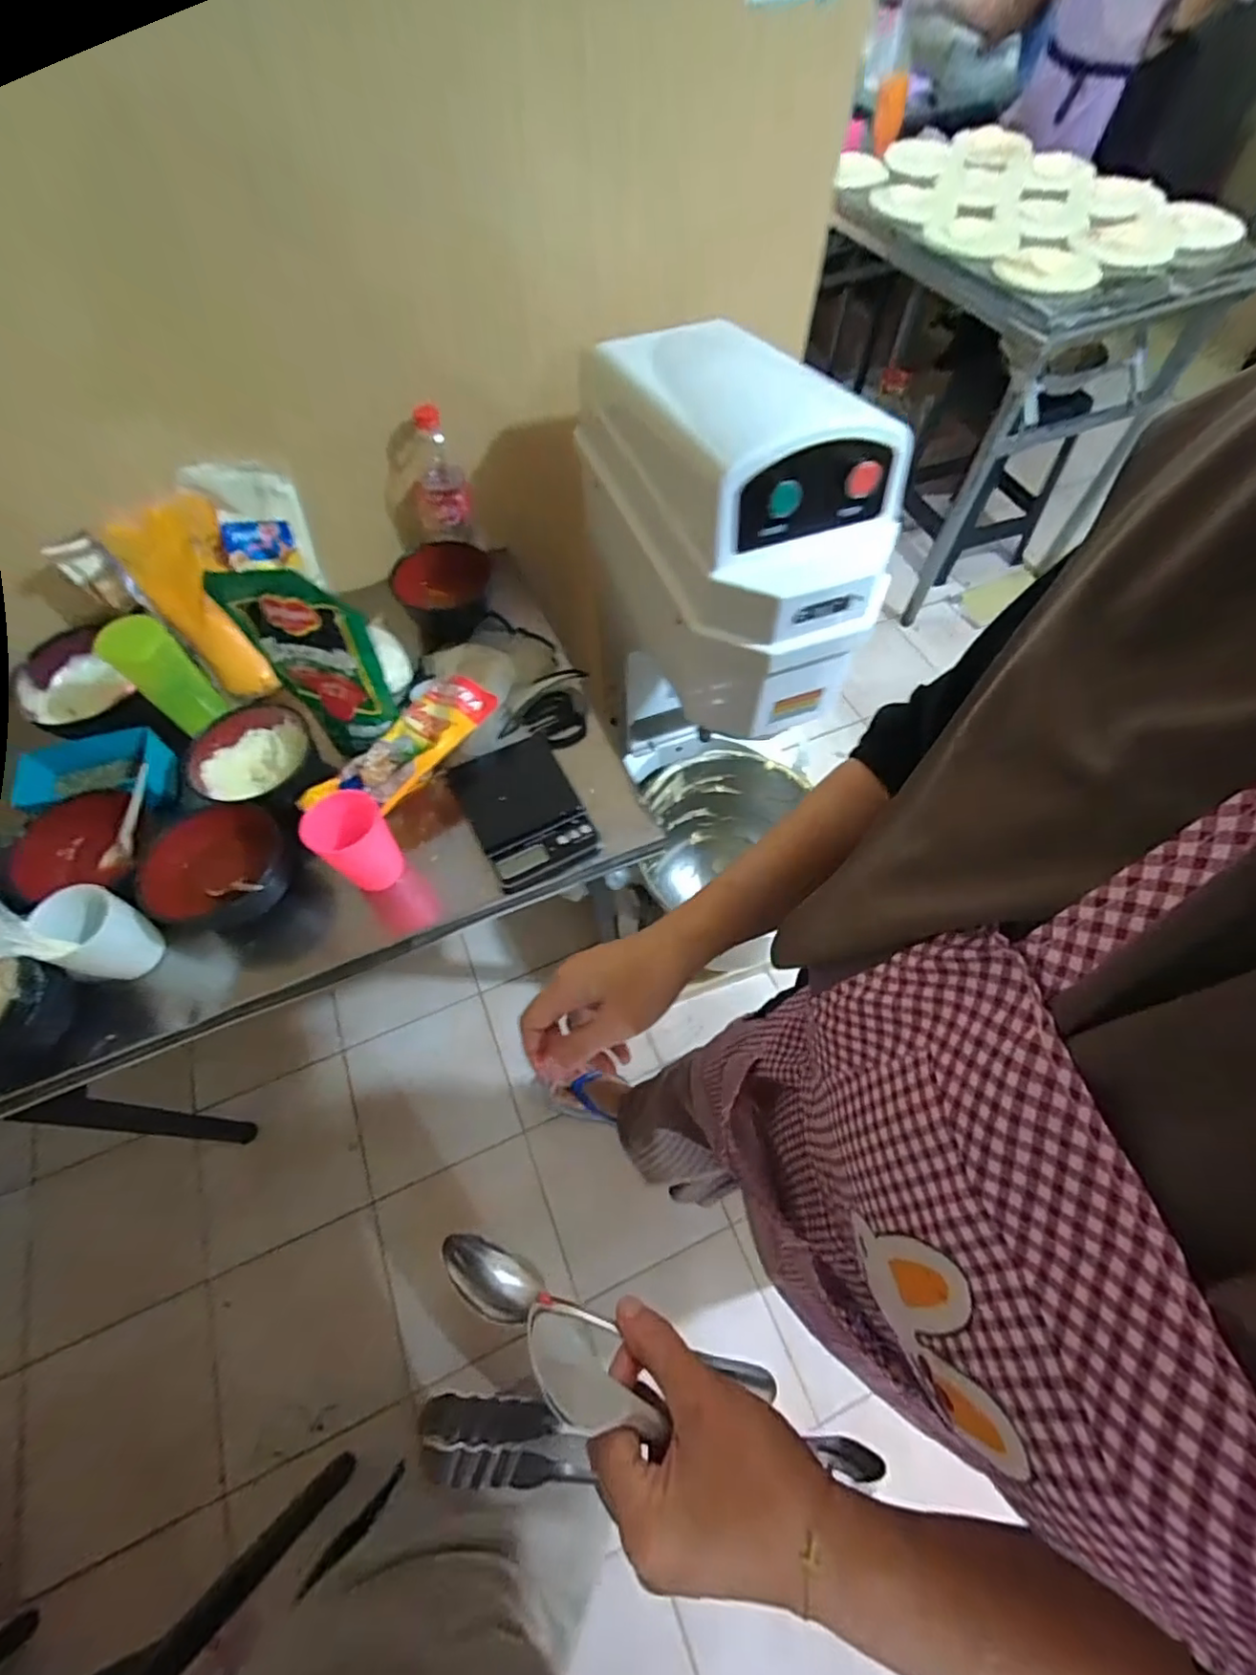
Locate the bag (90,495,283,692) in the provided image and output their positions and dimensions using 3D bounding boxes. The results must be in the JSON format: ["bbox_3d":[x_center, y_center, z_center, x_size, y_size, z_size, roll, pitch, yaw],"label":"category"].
[{"bbox_3d":[-0.564,-0.311,0.809,0.128,0.053,0.258,-28,99,-14],"label":"bag"}]

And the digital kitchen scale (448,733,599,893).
[{"bbox_3d":[-0.128,-0.040,0.735,0.127,0.027,0.192,-25,62,-12],"label":"digital kitchen scale"}]

